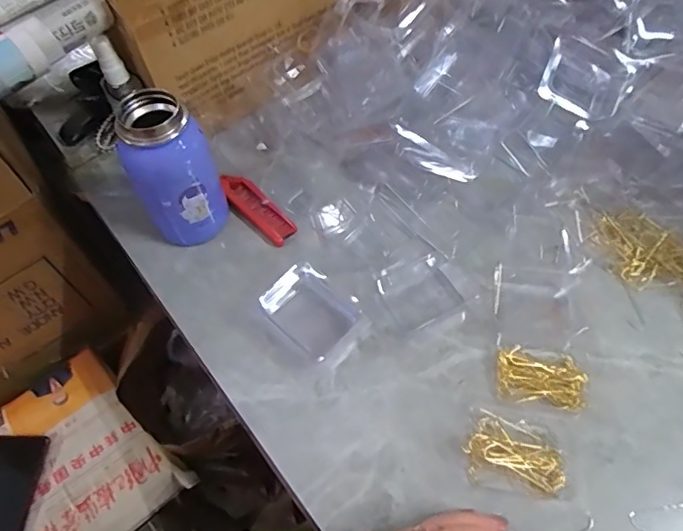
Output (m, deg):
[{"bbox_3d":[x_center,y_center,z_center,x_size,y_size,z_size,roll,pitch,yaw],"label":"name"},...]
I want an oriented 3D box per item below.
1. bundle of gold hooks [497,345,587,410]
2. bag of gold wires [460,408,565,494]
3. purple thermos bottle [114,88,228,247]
[{"bbox_3d":[0.162,0.092,0.399,0.067,0.013,0.041,6,58,4],"label":"bundle of gold hooks"},{"bbox_3d":[0.130,0.144,0.367,0.072,0.013,0.049,23,60,14],"label":"bag of gold wires"},{"bbox_3d":[-0.149,-0.079,0.448,0.064,0.146,0.059,-8,58,-5],"label":"purple thermos bottle"}]

